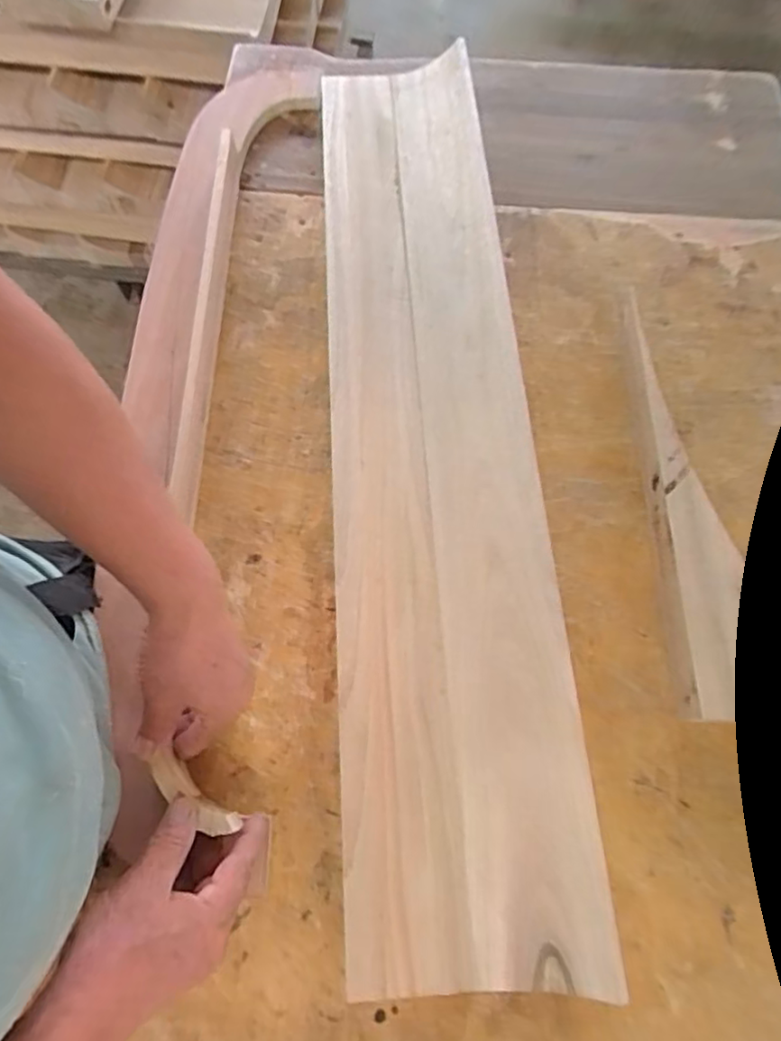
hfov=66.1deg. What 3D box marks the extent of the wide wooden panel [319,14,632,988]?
[{"bbox_3d":[0.035,-0.109,0.549,0.169,0.025,0.861,-8,67,10],"label":"wide wooden panel"}]

